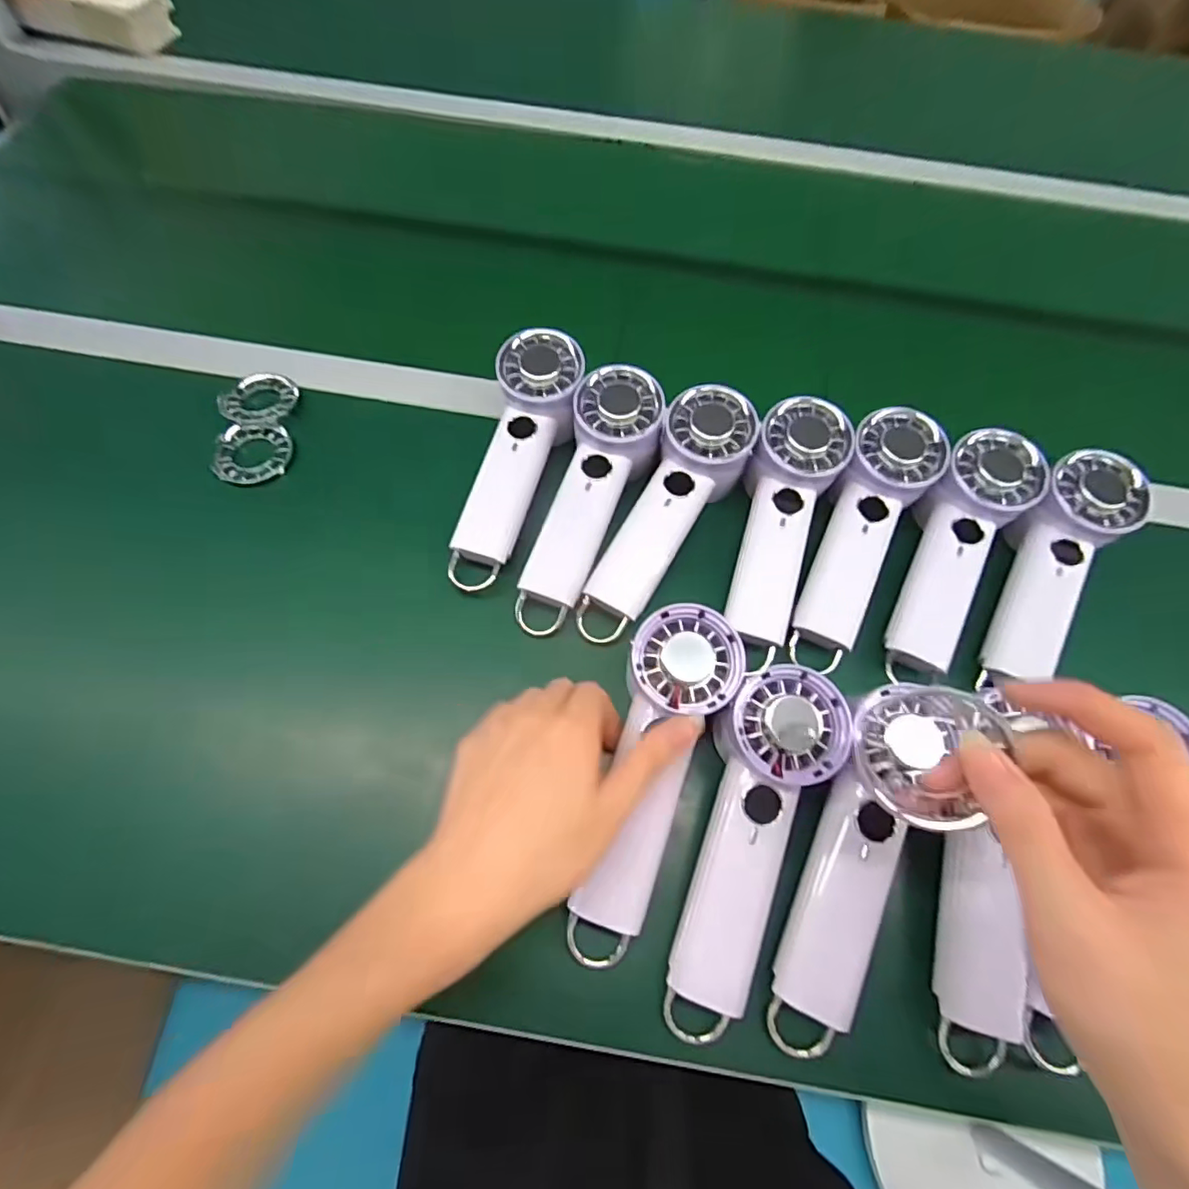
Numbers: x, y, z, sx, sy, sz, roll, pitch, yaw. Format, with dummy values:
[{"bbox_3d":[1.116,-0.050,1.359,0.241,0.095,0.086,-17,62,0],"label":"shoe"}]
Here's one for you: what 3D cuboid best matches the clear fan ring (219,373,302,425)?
[{"bbox_3d":[-0.265,-0.154,0.452,0.047,0.009,0.055,24,62,1],"label":"clear fan ring"}]

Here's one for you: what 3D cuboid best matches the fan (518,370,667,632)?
[{"bbox_3d":[-0.005,-0.064,0.396,0.058,0.032,0.188,20,83,7],"label":"fan"}]

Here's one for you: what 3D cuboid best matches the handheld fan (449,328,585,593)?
[{"bbox_3d":[-0.059,-0.095,0.408,0.061,0.039,0.194,17,84,6],"label":"handheld fan"}]

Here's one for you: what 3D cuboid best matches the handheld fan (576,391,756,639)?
[{"bbox_3d":[0.048,-0.053,0.397,0.062,0.046,0.194,30,84,12],"label":"handheld fan"}]

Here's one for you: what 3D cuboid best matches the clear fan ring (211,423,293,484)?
[{"bbox_3d":[-0.258,-0.108,0.432,0.054,0.014,0.047,-13,65,-9],"label":"clear fan ring"}]

